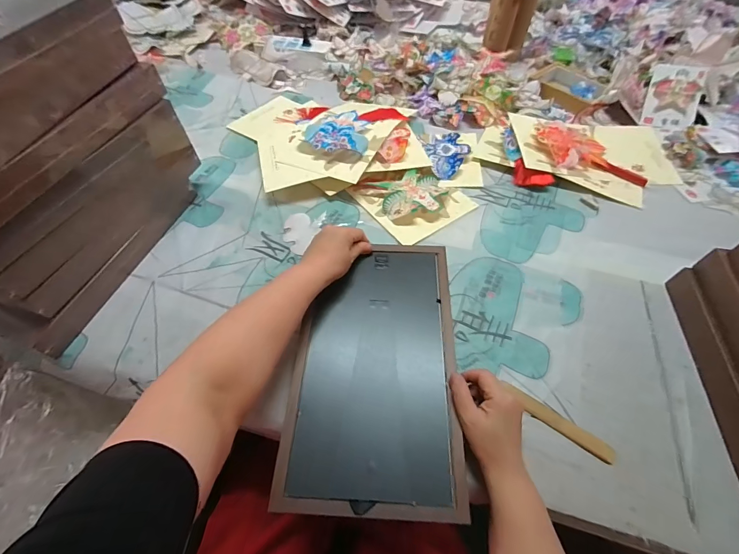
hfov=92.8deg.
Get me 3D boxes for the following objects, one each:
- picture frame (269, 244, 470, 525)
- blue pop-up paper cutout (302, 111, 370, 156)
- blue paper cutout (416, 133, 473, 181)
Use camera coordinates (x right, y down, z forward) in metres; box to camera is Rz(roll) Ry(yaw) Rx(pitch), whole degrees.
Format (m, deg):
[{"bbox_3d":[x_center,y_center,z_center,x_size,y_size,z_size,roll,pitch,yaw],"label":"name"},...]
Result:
[{"bbox_3d":[0.007,0.096,0.445,0.195,0.022,0.342,1,58,2],"label":"picture frame"},{"bbox_3d":[-0.066,-0.274,0.682,0.121,0.031,0.108,-3,56,-1],"label":"blue pop-up paper cutout"},{"bbox_3d":[0.155,-0.250,0.714,0.089,0.018,0.117,-18,57,-11],"label":"blue paper cutout"}]

